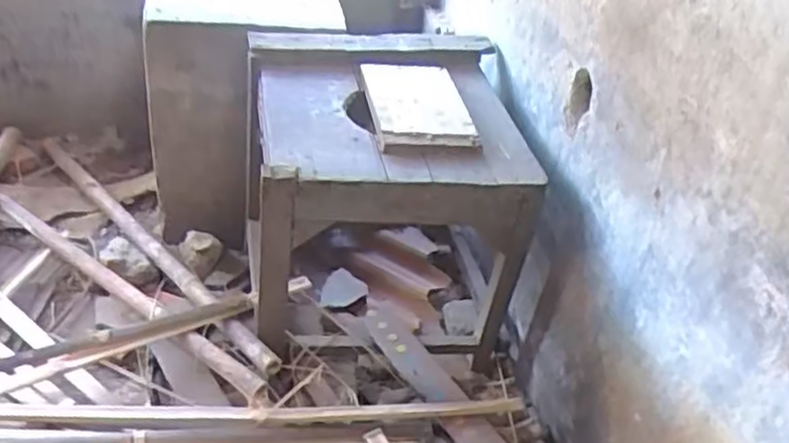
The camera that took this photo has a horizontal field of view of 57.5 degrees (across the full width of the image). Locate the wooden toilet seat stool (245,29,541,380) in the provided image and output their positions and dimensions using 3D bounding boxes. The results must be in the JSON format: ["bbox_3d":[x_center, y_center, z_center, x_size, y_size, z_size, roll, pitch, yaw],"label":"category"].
[{"bbox_3d":[-0.029,-0.051,1.289,0.427,0.430,0.489,-1,36,-10],"label":"wooden toilet seat stool"}]

